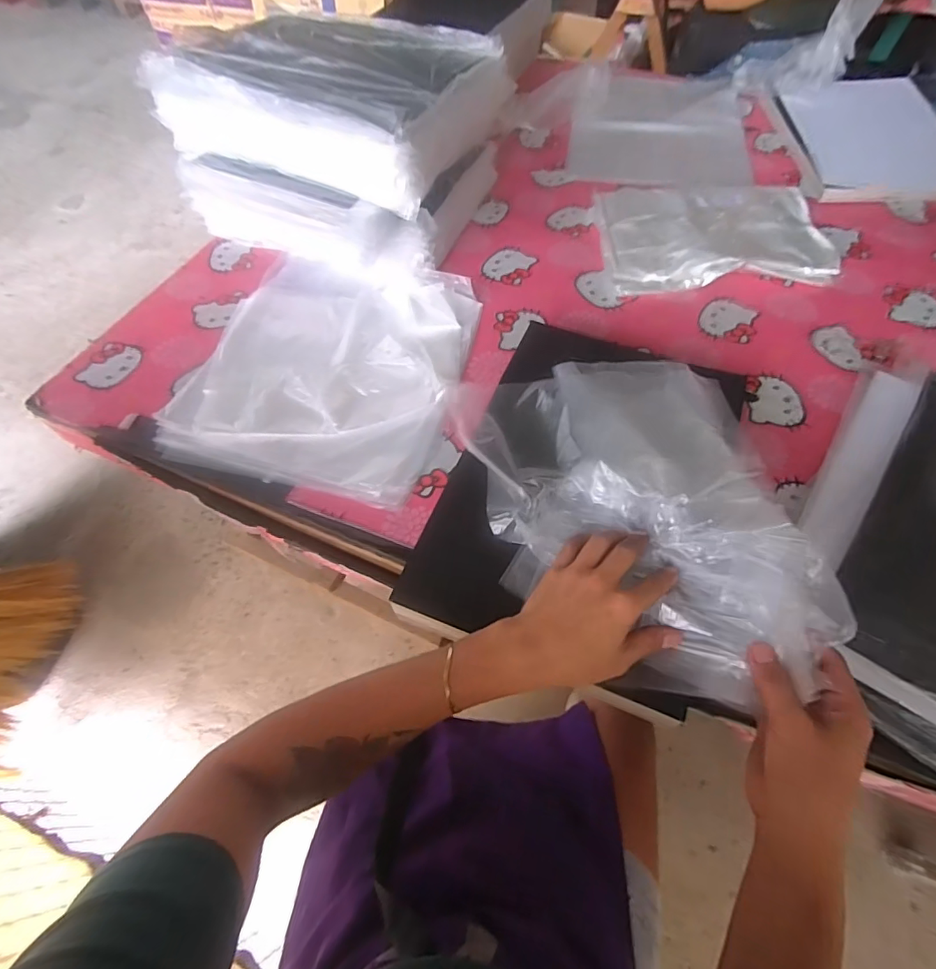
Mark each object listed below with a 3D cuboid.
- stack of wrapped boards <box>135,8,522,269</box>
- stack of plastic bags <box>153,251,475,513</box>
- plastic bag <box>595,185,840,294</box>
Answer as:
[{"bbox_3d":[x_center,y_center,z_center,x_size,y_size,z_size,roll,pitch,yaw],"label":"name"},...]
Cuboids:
[{"bbox_3d":[-0.187,-0.499,0.738,0.375,0.220,0.346,22,62,15],"label":"stack of wrapped boards"},{"bbox_3d":[-0.176,-0.161,0.645,0.330,0.025,0.361,12,60,9],"label":"stack of plastic bags"},{"bbox_3d":[0.365,-0.387,0.761,0.317,0.033,0.242,-2,58,1],"label":"plastic bag"}]

